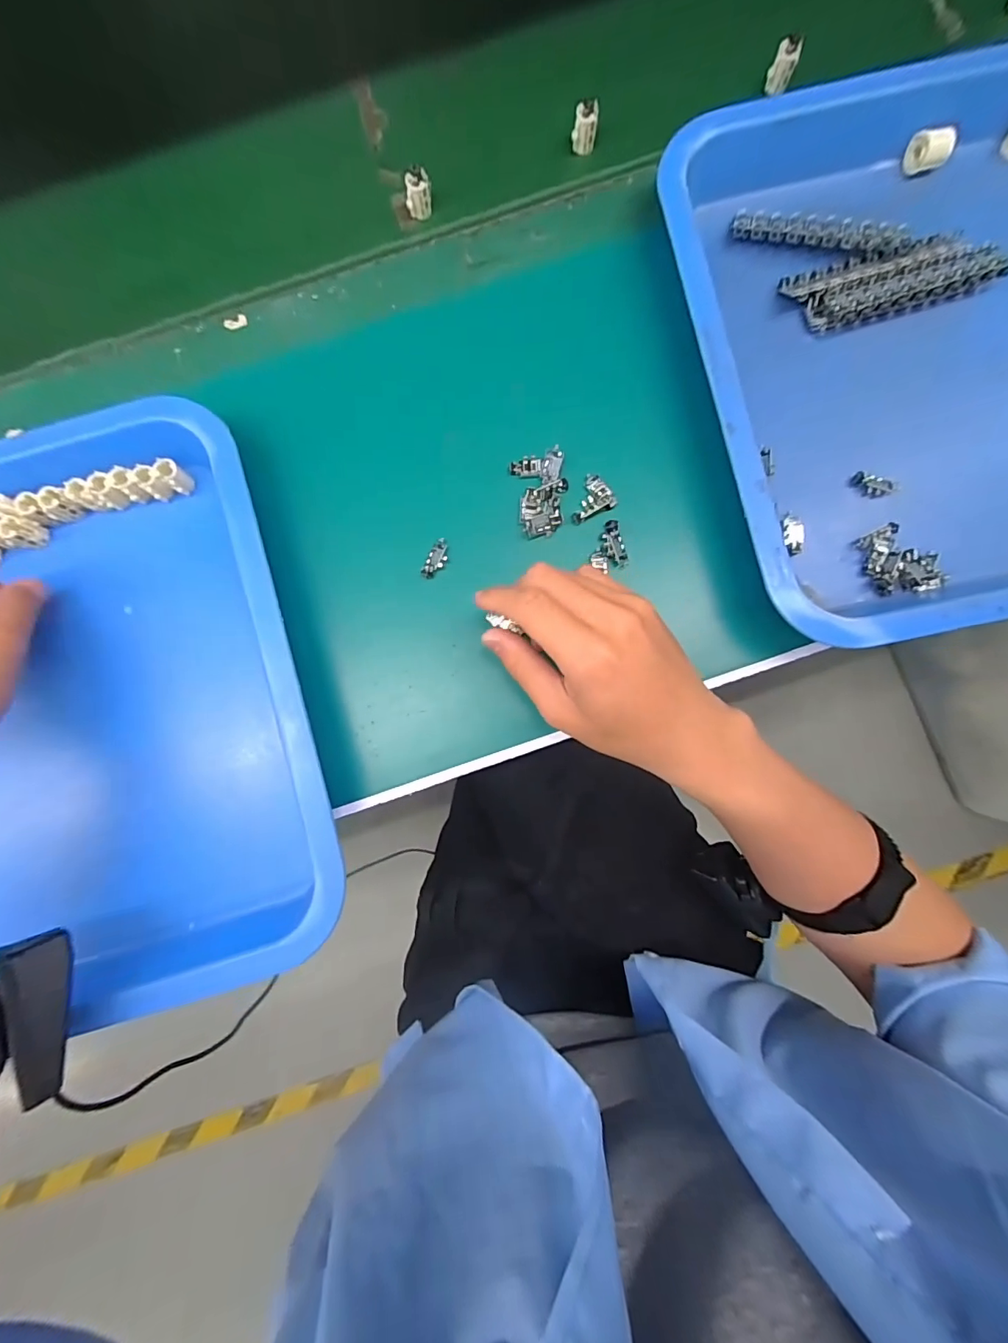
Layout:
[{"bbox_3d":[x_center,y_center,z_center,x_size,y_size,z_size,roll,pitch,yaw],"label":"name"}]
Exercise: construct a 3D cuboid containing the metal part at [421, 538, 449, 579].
[{"bbox_3d":[-0.044,-0.073,0.320,0.013,0.004,0.026,34,86,5],"label":"metal part"}]

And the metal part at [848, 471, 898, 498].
[{"bbox_3d":[0.229,-0.116,0.310,0.026,0.009,0.013,8,84,2],"label":"metal part"}]

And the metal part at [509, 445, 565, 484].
[{"bbox_3d":[0.021,-0.132,0.320,0.034,0.009,0.019,-6,84,1],"label":"metal part"}]

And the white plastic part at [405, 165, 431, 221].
[{"bbox_3d":[-0.058,-0.325,0.338,0.016,0.025,0.015,7,84,2],"label":"white plastic part"}]

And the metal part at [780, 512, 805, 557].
[{"bbox_3d":[0.182,-0.087,0.311,0.011,0.008,0.028,0,84,2],"label":"metal part"}]

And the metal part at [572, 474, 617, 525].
[{"bbox_3d":[0.054,-0.112,0.319,0.030,0.004,0.027,-25,84,-1],"label":"metal part"}]

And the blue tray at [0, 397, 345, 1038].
[{"bbox_3d":[-0.335,0.050,0.296,0.446,0.043,0.341,-16,84,0],"label":"blue tray"}]

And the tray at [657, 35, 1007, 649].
[{"bbox_3d":[0.335,-0.217,0.309,0.438,0.048,0.347,-12,84,0],"label":"tray"}]

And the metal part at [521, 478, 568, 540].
[{"bbox_3d":[0.026,-0.105,0.318,0.029,0.004,0.036,0,84,2],"label":"metal part"}]

